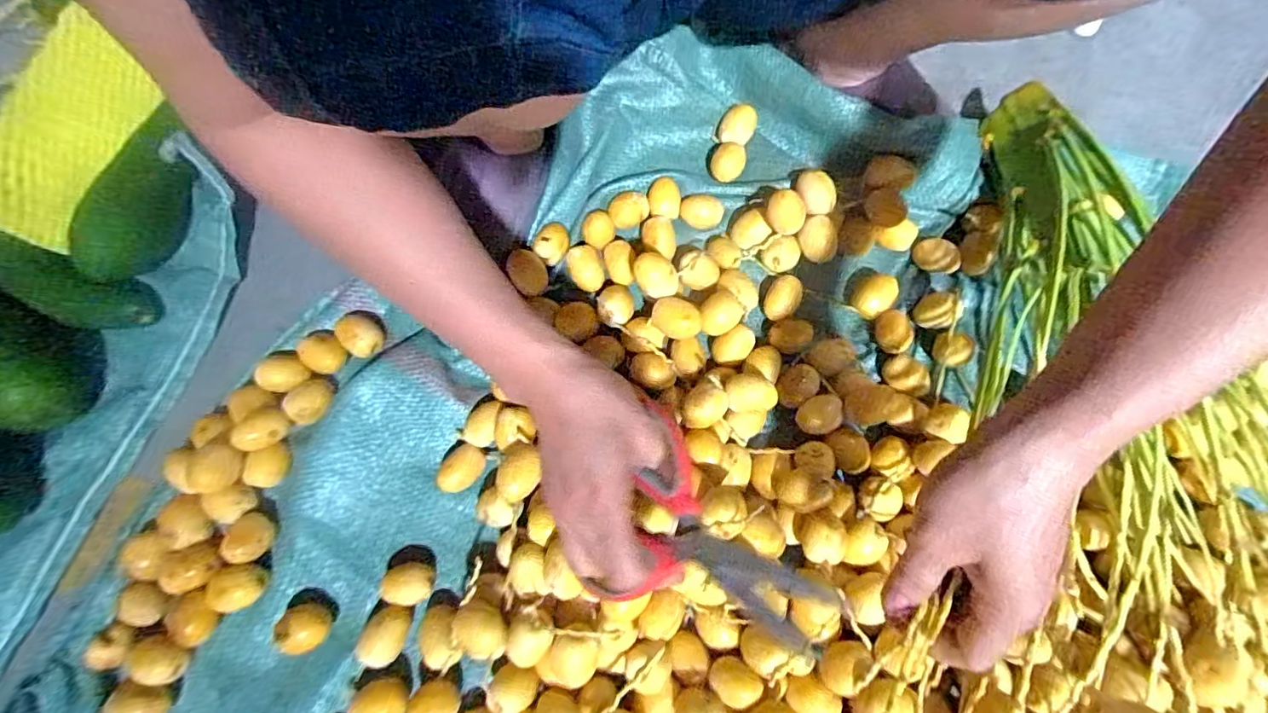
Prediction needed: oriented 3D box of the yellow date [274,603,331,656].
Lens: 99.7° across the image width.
[{"bbox_3d":[-0.240,0.198,0.389,0.031,0.025,0.032,0,74,-1],"label":"yellow date"}]

